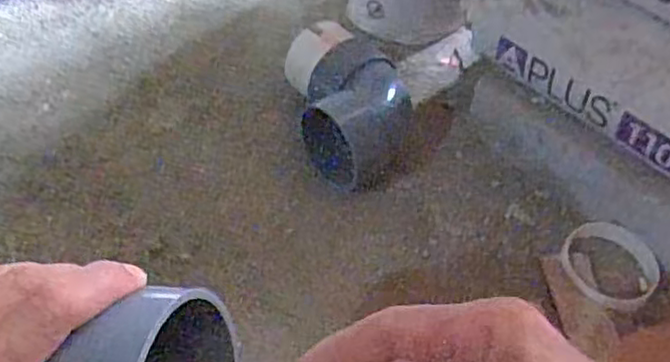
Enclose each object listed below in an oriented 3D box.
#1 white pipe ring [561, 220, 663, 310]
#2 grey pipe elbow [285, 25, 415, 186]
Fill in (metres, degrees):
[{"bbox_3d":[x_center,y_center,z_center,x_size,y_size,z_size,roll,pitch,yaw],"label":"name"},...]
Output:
[{"bbox_3d":[0.263,0.079,0.658,0.087,0.011,0.087,33,54,26],"label":"white pipe ring"},{"bbox_3d":[0.018,-0.083,0.770,0.122,0.084,0.205,-7,47,-8],"label":"grey pipe elbow"}]

